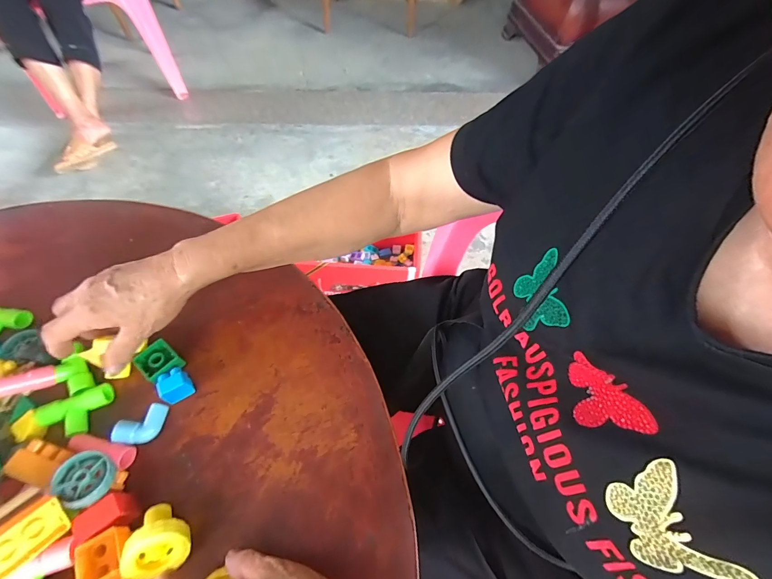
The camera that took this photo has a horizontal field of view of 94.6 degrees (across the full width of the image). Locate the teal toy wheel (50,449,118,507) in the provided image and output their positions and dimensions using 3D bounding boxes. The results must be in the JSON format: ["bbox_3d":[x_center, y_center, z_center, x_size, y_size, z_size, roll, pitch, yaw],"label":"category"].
[{"bbox_3d":[-0.245,0.150,0.287,0.046,0.015,0.035,27,61,13],"label":"teal toy wheel"}]

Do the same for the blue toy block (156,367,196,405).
[{"bbox_3d":[-0.206,0.093,0.349,0.027,0.020,0.025,-27,63,-18],"label":"blue toy block"}]

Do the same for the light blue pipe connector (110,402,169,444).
[{"bbox_3d":[-0.226,0.126,0.330,0.046,0.015,0.025,-31,64,-20],"label":"light blue pipe connector"}]

